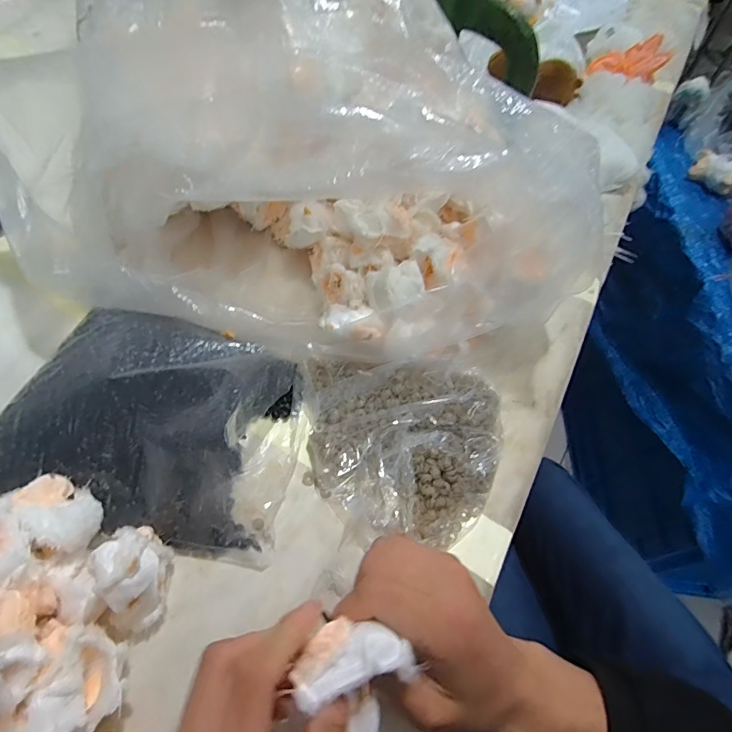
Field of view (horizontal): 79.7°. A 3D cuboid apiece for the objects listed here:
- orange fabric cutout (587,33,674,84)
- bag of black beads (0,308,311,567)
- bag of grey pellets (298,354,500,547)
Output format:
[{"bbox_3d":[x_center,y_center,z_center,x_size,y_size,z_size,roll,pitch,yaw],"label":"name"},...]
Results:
[{"bbox_3d":[0.432,-0.501,0.724,0.112,0.029,0.074,12,90,26],"label":"orange fabric cutout"},{"bbox_3d":[-0.167,0.034,0.342,0.229,0.059,0.170,15,57,4],"label":"bag of black beads"},{"bbox_3d":[0.028,0.061,0.359,0.160,0.031,0.142,4,57,-3],"label":"bag of grey pellets"}]

